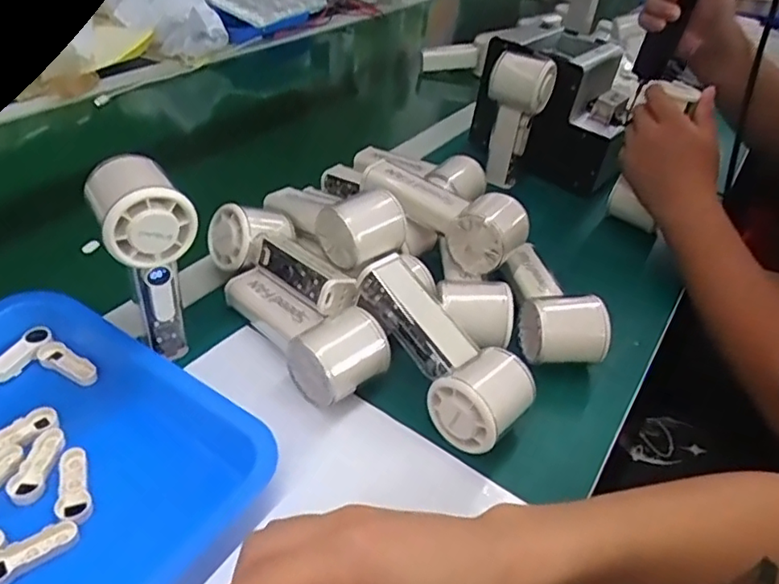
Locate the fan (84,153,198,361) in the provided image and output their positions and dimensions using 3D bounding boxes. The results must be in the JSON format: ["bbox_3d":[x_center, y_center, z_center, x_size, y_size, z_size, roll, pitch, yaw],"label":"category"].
[{"bbox_3d":[-0.172,-0.018,0.424,0.056,0.143,0.066,-20,46,-29],"label":"fan"}]

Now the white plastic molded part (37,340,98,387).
[{"bbox_3d":[-0.236,0.052,0.439,0.052,0.008,0.020,22,41,17],"label":"white plastic molded part"}]

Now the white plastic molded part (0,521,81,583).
[{"bbox_3d":[-0.200,0.144,0.328,0.051,0.004,0.019,-21,47,-30],"label":"white plastic molded part"}]

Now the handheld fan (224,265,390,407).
[{"bbox_3d":[-0.070,0.026,0.462,0.051,0.056,0.156,-25,49,-33],"label":"handheld fan"}]

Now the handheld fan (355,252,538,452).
[{"bbox_3d":[0.036,0.038,0.431,0.056,0.050,0.148,-27,67,-35],"label":"handheld fan"}]

